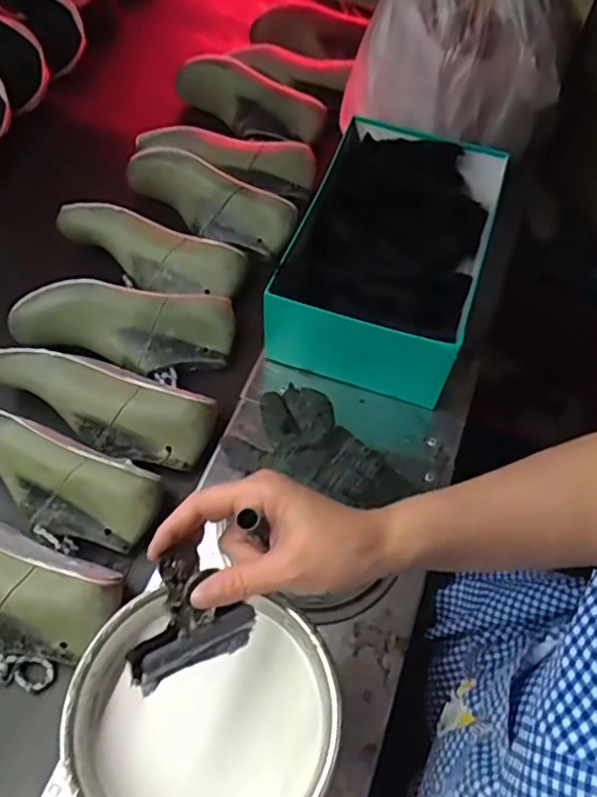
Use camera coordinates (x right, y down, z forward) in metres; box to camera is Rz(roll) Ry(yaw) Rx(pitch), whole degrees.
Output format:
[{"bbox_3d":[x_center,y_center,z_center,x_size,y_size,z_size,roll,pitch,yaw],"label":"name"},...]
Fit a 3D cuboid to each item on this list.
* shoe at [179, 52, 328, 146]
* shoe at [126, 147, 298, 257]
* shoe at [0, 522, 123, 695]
[{"bbox_3d":[-0.077,-0.422,0.873,0.219,0.071,0.078,22,59,12],"label":"shoe"},{"bbox_3d":[-0.114,-0.256,0.789,0.213,0.059,0.080,26,64,2],"label":"shoe"},{"bbox_3d":[-0.270,0.163,0.531,0.221,0.068,0.116,25,64,3],"label":"shoe"}]

